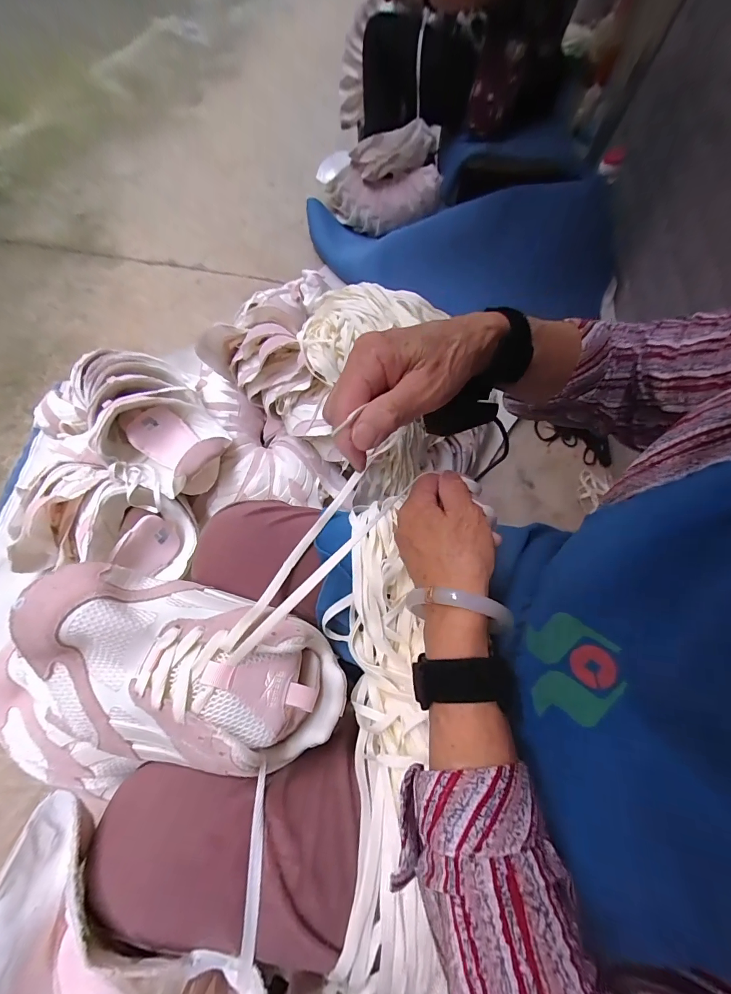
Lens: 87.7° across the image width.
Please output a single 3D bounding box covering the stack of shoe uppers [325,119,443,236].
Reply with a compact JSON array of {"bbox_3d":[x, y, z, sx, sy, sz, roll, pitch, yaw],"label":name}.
[{"bbox_3d":[0.049,-0.998,1.217,0.383,0.271,0.140,14,62,6],"label":"stack of shoe uppers"}]

